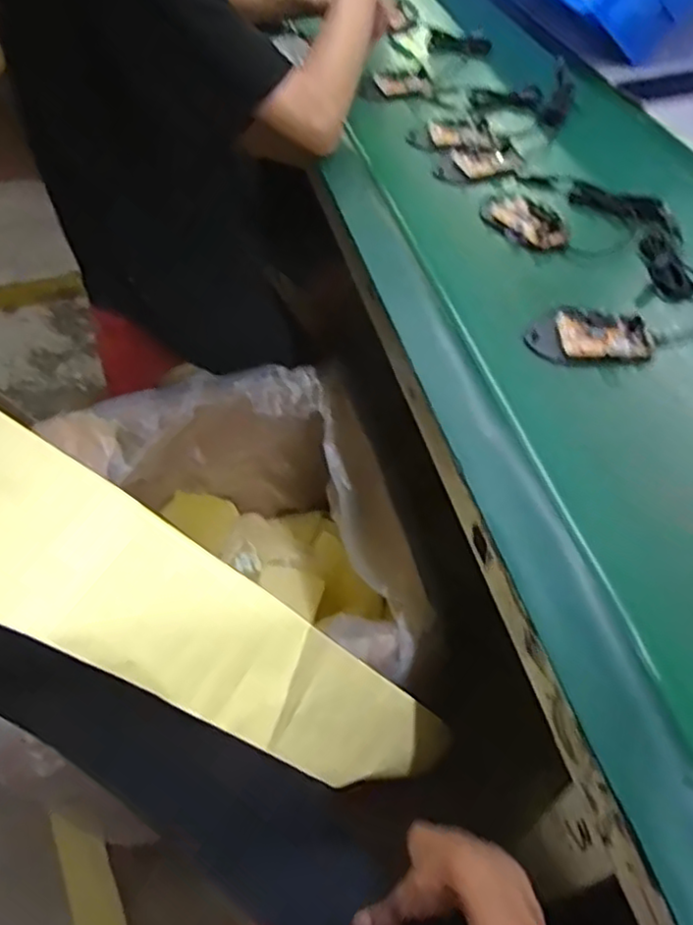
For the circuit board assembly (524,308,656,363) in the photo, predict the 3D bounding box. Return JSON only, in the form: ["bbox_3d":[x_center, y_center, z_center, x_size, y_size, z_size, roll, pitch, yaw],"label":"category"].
[{"bbox_3d":[0.215,-0.109,0.593,0.101,0.022,0.049,3,53,4],"label":"circuit board assembly"}]

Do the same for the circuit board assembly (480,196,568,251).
[{"bbox_3d":[0.187,-0.254,0.706,0.059,0.017,0.100,-27,57,-18],"label":"circuit board assembly"}]

